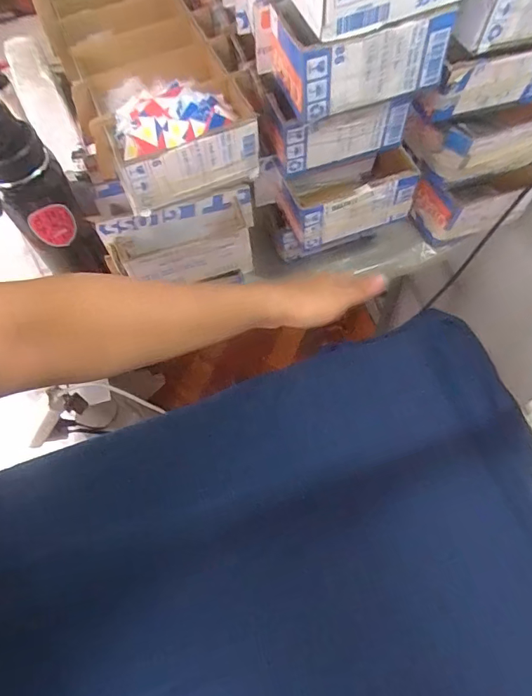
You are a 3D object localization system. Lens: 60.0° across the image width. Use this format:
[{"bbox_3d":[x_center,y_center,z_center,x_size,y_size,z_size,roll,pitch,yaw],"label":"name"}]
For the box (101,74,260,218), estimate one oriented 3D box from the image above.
[{"bbox_3d":[-0.093,-0.226,0.511,0.162,0.076,0.090,-22,65,-8],"label":"box"}]

